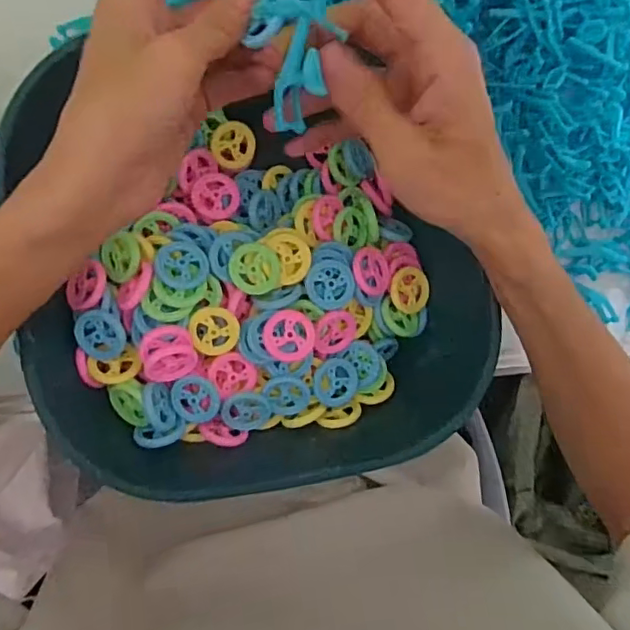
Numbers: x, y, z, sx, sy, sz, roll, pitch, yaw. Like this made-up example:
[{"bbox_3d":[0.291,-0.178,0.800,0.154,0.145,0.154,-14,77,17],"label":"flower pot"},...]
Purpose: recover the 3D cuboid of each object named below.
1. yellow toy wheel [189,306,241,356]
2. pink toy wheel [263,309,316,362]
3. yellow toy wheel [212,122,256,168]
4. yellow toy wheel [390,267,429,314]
[{"bbox_3d":[-0.058,0.010,0.328,0.027,0.008,0.028,0,92,-8],"label":"yellow toy wheel"},{"bbox_3d":[-0.014,0.012,0.323,0.029,0.004,0.029,1,83,-8],"label":"pink toy wheel"},{"bbox_3d":[-0.052,-0.109,0.363,0.029,0.004,0.028,-10,112,-25],"label":"yellow toy wheel"},{"bbox_3d":[0.060,-0.016,0.362,0.028,0.004,0.029,0,91,-26],"label":"yellow toy wheel"}]

